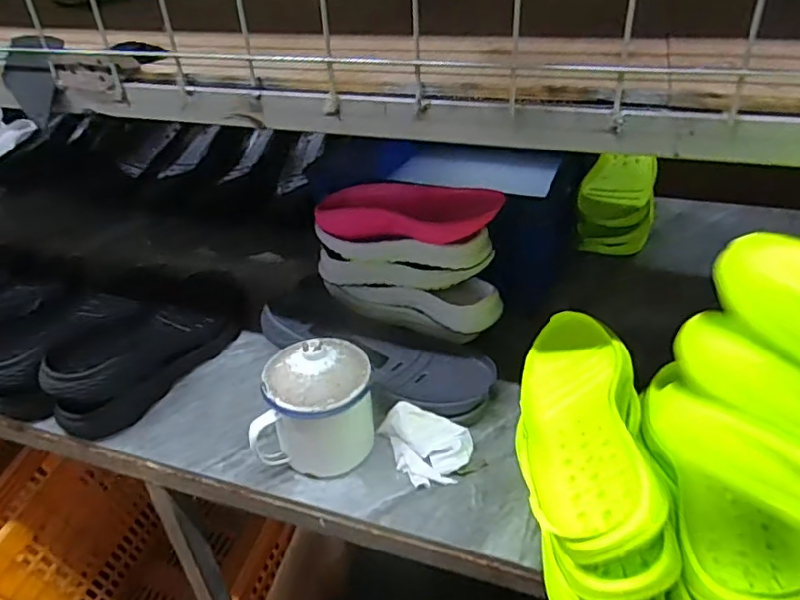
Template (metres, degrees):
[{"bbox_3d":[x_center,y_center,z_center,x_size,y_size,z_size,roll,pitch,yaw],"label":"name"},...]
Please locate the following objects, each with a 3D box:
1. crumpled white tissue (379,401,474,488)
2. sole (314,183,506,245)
[{"bbox_3d":[0.024,0.146,0.605,0.092,0.036,0.069,6,36,13],"label":"crumpled white tissue"},{"bbox_3d":[0.004,-0.105,0.706,0.231,0.048,0.064,9,37,16],"label":"sole"}]

